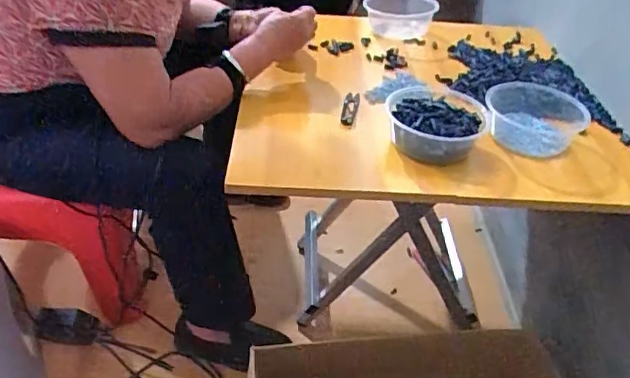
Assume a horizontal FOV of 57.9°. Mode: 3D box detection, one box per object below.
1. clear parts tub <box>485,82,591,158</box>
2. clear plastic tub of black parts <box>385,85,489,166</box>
[{"bbox_3d":[0.343,-0.114,0.895,0.149,0.051,0.165,14,40,11],"label":"clear parts tub"},{"bbox_3d":[0.181,-0.103,0.863,0.147,0.055,0.164,12,39,9],"label":"clear plastic tub of black parts"}]

